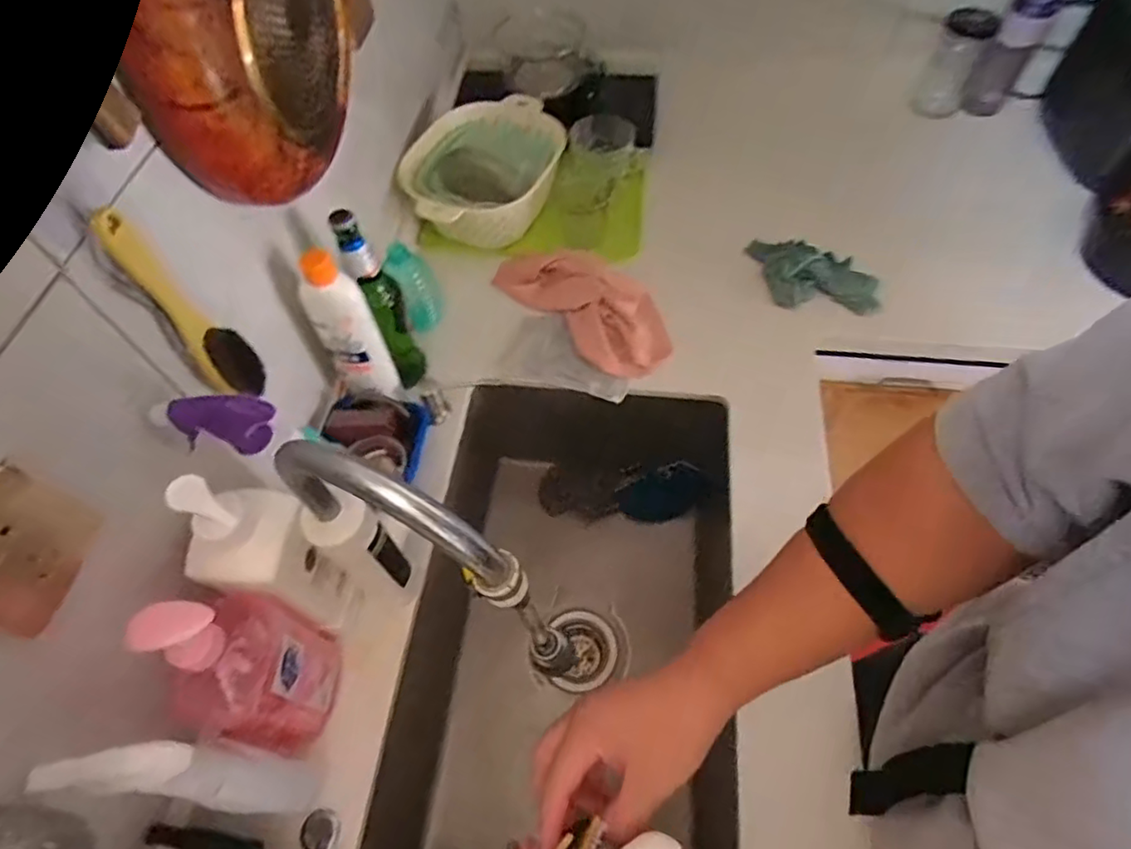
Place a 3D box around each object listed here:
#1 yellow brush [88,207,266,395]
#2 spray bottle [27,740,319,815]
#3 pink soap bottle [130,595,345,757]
[{"bbox_3d":[-0.294,-0.087,0.477,0.040,0.180,0.032,-35,63,-18],"label":"yellow brush"},{"bbox_3d":[-0.271,0.271,0.467,0.053,0.218,0.042,-10,55,23],"label":"spray bottle"},{"bbox_3d":[-0.261,0.205,0.506,0.061,0.241,0.107,25,62,16],"label":"pink soap bottle"}]

